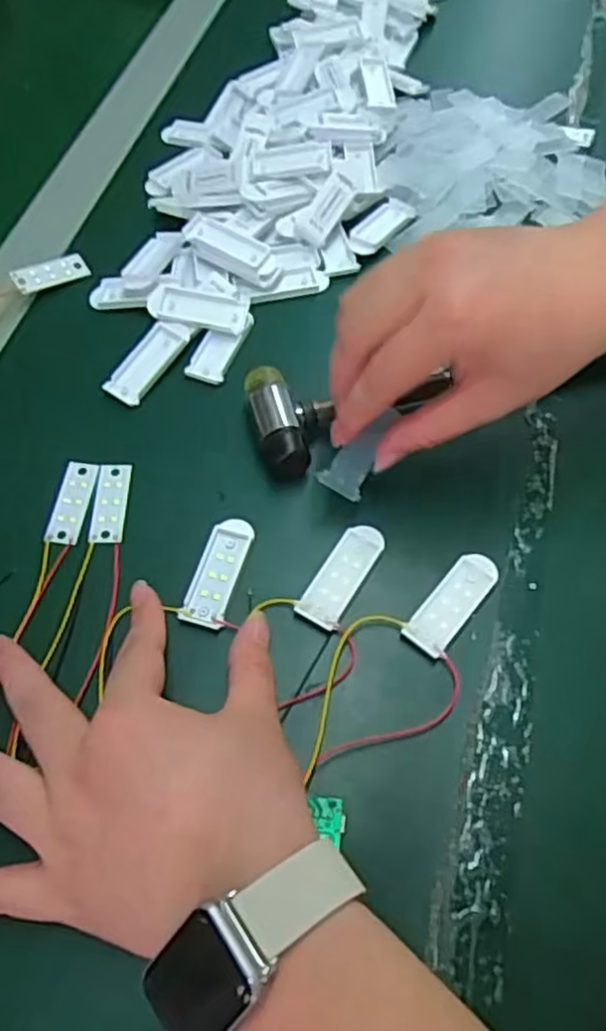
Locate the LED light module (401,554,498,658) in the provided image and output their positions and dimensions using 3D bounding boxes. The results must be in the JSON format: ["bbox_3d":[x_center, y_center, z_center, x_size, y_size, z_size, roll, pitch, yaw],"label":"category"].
[{"bbox_3d":[0.070,0.040,0.336,0.021,0.004,0.055,37,67,18],"label":"LED light module"}]

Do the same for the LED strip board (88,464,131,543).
[{"bbox_3d":[-0.098,-0.008,0.364,0.017,0.004,0.045,1,61,0],"label":"LED strip board"}]

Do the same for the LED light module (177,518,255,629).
[{"bbox_3d":[-0.040,0.027,0.344,0.021,0.004,0.056,15,62,8],"label":"LED light module"}]

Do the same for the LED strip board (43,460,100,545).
[{"bbox_3d":[-0.117,-0.008,0.363,0.016,0.004,0.046,8,61,4],"label":"LED strip board"}]

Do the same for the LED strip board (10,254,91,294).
[{"bbox_3d":[-0.154,-0.148,0.437,0.048,0.007,0.017,-32,65,-33],"label":"LED strip board"}]

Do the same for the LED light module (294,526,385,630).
[{"bbox_3d":[0.019,0.029,0.344,0.021,0.007,0.055,29,65,14],"label":"LED light module"}]

